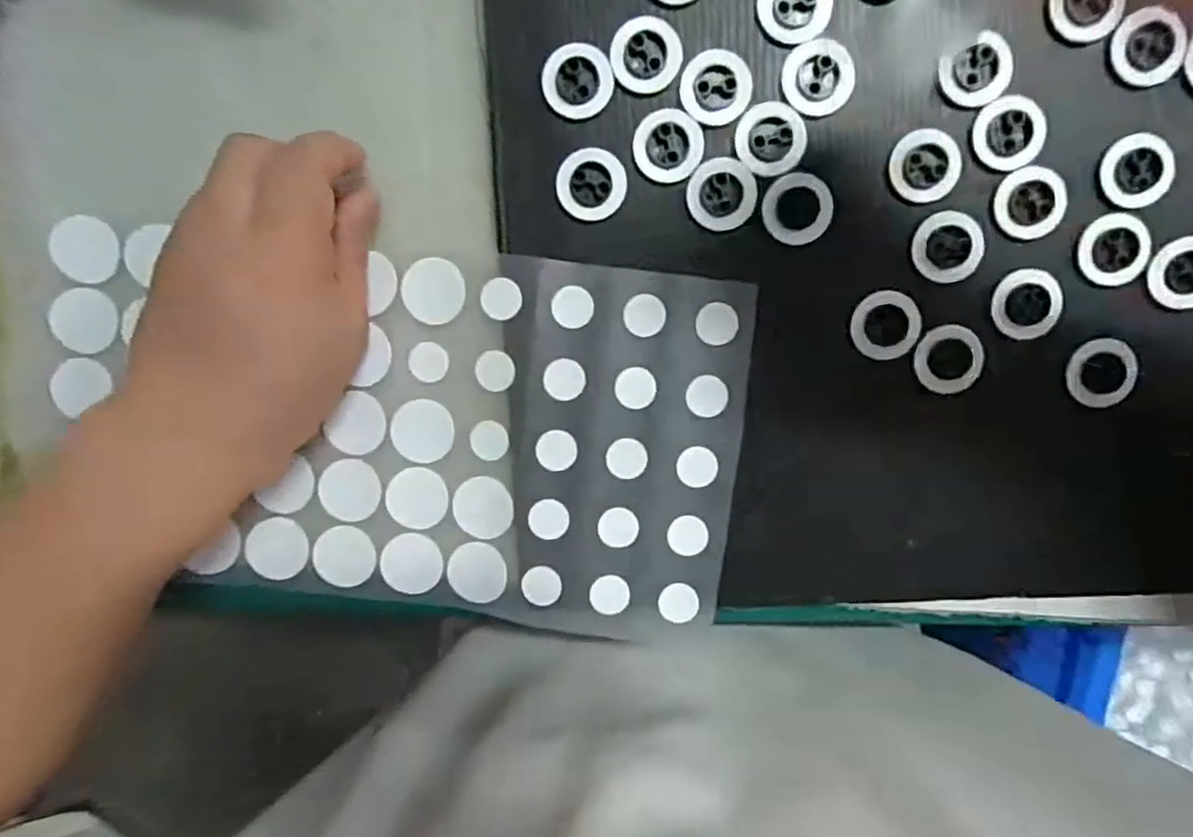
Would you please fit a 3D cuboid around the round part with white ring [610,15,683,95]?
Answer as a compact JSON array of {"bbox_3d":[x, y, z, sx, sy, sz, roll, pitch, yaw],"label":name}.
[{"bbox_3d":[0.020,-0.145,0.261,0.028,0.004,0.027,0,97,1],"label":"round part with white ring"}]

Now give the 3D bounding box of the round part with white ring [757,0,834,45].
[{"bbox_3d":[0.079,-0.164,0.257,0.028,0.004,0.028,0,97,1],"label":"round part with white ring"}]

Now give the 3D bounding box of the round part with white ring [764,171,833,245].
[{"bbox_3d":[0.082,-0.086,0.267,0.027,0.004,0.027,0,97,1],"label":"round part with white ring"}]

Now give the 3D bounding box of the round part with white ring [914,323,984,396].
[{"bbox_3d":[0.148,-0.025,0.274,0.027,0.004,0.028,0,97,1],"label":"round part with white ring"}]

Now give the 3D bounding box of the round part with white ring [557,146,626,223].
[{"bbox_3d":[-0.002,-0.096,0.268,0.028,0.004,0.028,0,97,1],"label":"round part with white ring"}]

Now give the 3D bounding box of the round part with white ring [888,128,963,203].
[{"bbox_3d":[0.134,-0.102,0.264,0.028,0.004,0.028,0,97,1],"label":"round part with white ring"}]

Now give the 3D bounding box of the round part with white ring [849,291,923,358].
[{"bbox_3d":[0.121,-0.039,0.273,0.027,0.006,0.027,0,97,1],"label":"round part with white ring"}]

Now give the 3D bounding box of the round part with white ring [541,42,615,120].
[{"bbox_3d":[-0.007,-0.136,0.263,0.028,0.004,0.027,0,97,1],"label":"round part with white ring"}]

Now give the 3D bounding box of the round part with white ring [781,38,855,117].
[{"bbox_3d":[0.089,-0.136,0.261,0.028,0.004,0.028,0,97,1],"label":"round part with white ring"}]

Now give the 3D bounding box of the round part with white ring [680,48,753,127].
[{"bbox_3d":[0.048,-0.133,0.262,0.028,0.004,0.028,0,97,1],"label":"round part with white ring"}]

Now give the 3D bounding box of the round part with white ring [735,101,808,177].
[{"bbox_3d":[0.071,-0.113,0.263,0.027,0.004,0.027,0,97,1],"label":"round part with white ring"}]

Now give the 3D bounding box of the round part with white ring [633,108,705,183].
[{"bbox_3d":[0.029,-0.111,0.265,0.028,0.004,0.028,0,97,1],"label":"round part with white ring"}]

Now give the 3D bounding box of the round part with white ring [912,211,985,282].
[{"bbox_3d":[0.145,-0.070,0.268,0.027,0.004,0.028,0,97,1],"label":"round part with white ring"}]

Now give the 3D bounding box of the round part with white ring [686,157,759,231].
[{"bbox_3d":[0.051,-0.092,0.267,0.028,0.004,0.028,0,97,1],"label":"round part with white ring"}]

